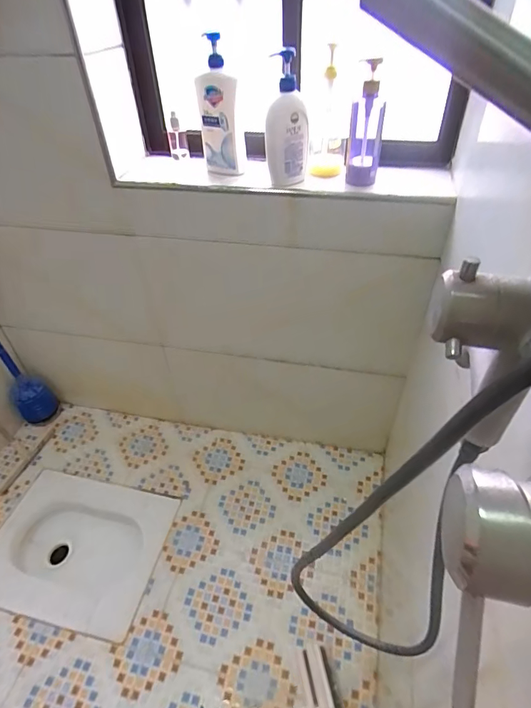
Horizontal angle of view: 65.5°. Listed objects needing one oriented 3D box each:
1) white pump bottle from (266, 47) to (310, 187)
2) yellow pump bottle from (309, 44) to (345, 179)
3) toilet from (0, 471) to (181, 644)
[{"bbox_3d":[0.046,-0.482,0.865,0.087,0.245,0.058,2,42,5],"label":"white pump bottle"},{"bbox_3d":[0.138,-0.525,0.910,0.078,0.245,0.086,7,43,10],"label":"yellow pump bottle"},{"bbox_3d":[-0.597,0.648,1.346,0.552,0.137,0.421,7,43,10],"label":"toilet"}]

